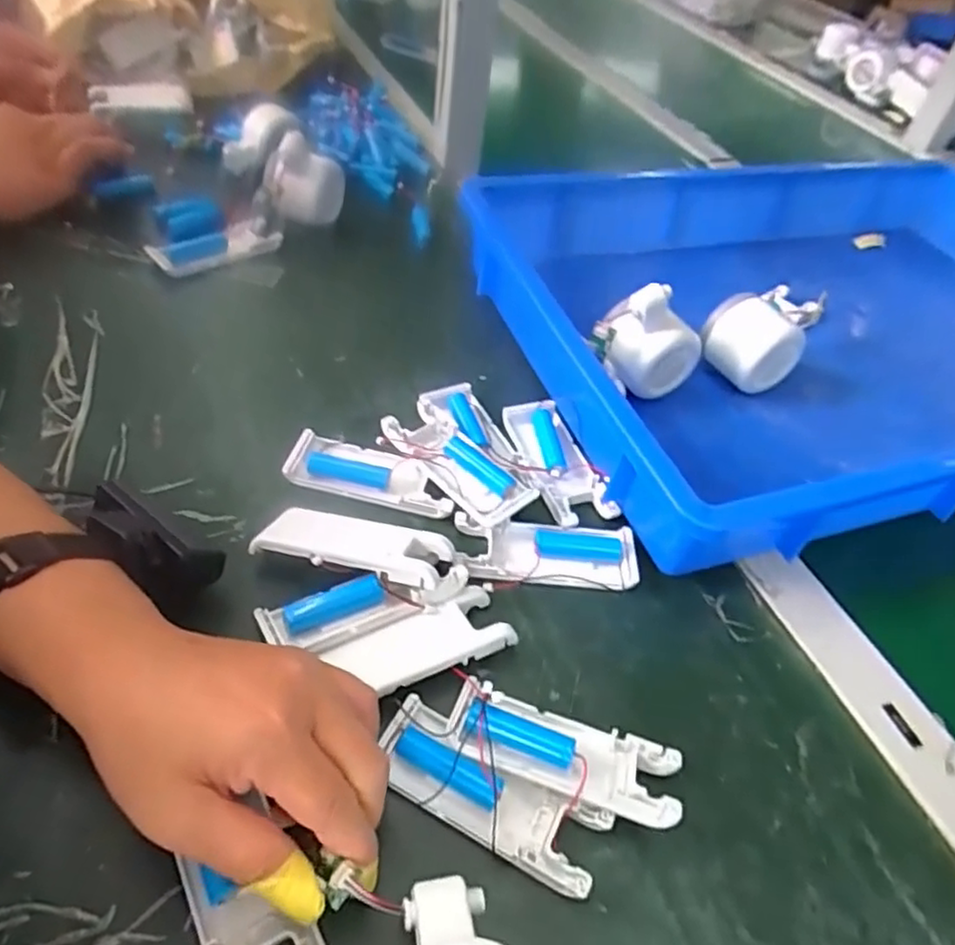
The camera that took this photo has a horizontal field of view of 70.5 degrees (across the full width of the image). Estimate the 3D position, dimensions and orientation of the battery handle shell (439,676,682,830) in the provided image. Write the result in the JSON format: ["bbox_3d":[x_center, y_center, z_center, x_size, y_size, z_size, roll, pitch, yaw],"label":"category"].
[{"bbox_3d":[0.039,0.126,0.309,0.104,0.032,0.039,15,47,11],"label":"battery handle shell"}]

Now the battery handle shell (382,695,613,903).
[{"bbox_3d":[0.005,0.143,0.300,0.102,0.023,0.037,27,50,17],"label":"battery handle shell"}]

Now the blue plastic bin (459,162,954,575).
[{"bbox_3d":[0.297,-0.128,0.537,0.548,0.100,0.369,-10,50,-16],"label":"blue plastic bin"}]

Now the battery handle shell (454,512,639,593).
[{"bbox_3d":[0.040,0.047,0.393,0.103,0.021,0.041,2,47,-6],"label":"battery handle shell"}]

